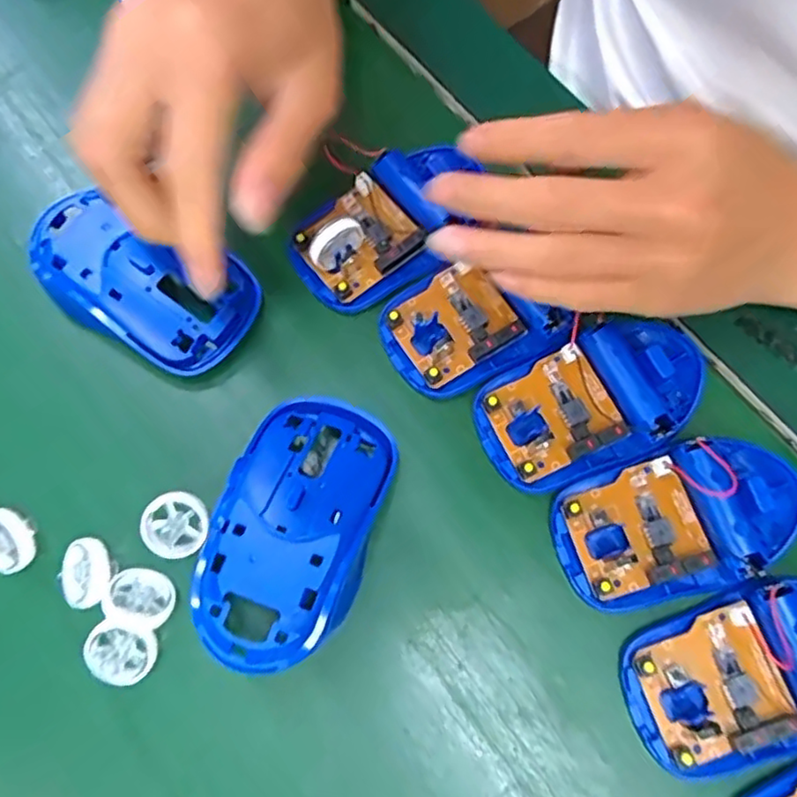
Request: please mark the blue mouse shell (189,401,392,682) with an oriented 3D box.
[{"bbox_3d":[-0.040,0.049,0.253,0.058,0.024,0.105,18,73,4],"label":"blue mouse shell"}]

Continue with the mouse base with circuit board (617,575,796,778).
[{"bbox_3d":[0.134,0.099,0.244,0.097,0.021,0.053,-16,74,-6],"label":"mouse base with circuit board"}]

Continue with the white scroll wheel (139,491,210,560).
[{"bbox_3d":[-0.089,0.050,0.262,0.026,0.005,0.024,0,73,-1],"label":"white scroll wheel"}]

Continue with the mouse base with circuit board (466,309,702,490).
[{"bbox_3d":[0.083,-0.002,0.275,0.099,0.014,0.057,-24,75,-9],"label":"mouse base with circuit board"}]

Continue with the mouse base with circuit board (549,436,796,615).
[{"bbox_3d":[0.112,0.046,0.258,0.097,0.024,0.055,-15,74,-6],"label":"mouse base with circuit board"}]

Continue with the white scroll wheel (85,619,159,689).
[{"bbox_3d":[-0.105,0.096,0.247,0.025,0.008,0.021,16,73,3],"label":"white scroll wheel"}]

